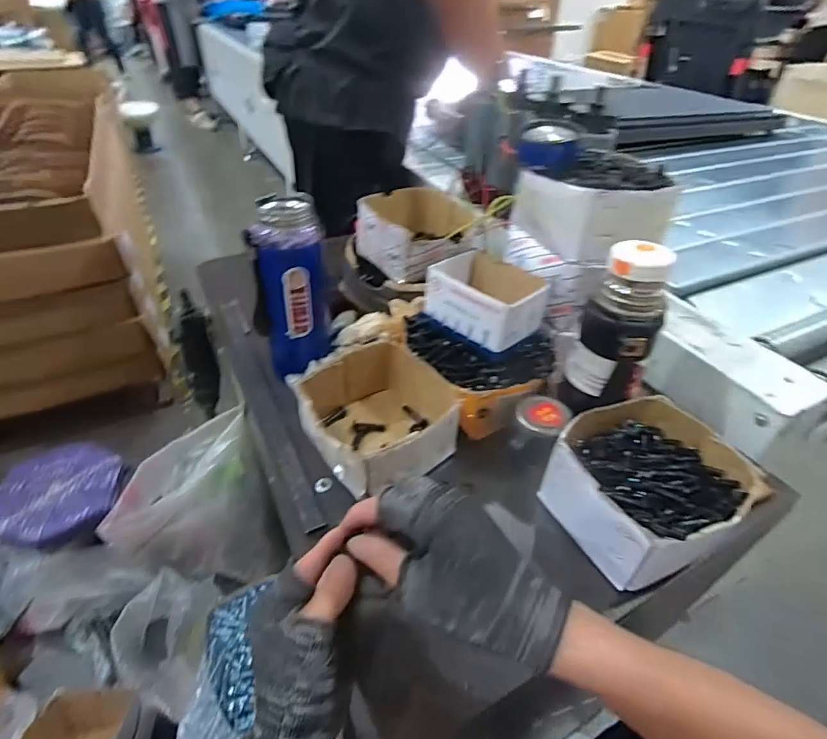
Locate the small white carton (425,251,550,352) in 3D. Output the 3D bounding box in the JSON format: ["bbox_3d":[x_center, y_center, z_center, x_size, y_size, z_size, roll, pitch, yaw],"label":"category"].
[{"bbox_3d":[0.084,-0.083,0.559,0.119,0.061,0.098,33,48,30],"label":"small white carton"}]

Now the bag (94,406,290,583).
[{"bbox_3d":[-0.341,0.188,0.732,0.212,0.246,0.162,-24,47,-29],"label":"bag"}]

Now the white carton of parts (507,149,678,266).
[{"bbox_3d":[0.211,-0.194,0.558,0.157,0.082,0.135,-17,44,-23],"label":"white carton of parts"}]

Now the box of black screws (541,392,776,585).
[{"bbox_3d":[0.221,0.107,0.460,0.156,0.068,0.147,-18,45,-23],"label":"box of black screws"}]

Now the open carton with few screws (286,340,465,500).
[{"bbox_3d":[-0.038,0.055,0.522,0.145,0.079,0.144,-23,47,-28],"label":"open carton with few screws"}]

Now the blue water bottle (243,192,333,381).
[{"bbox_3d":[-0.145,-0.093,0.565,0.088,0.192,0.077,-6,41,-11],"label":"blue water bottle"}]

